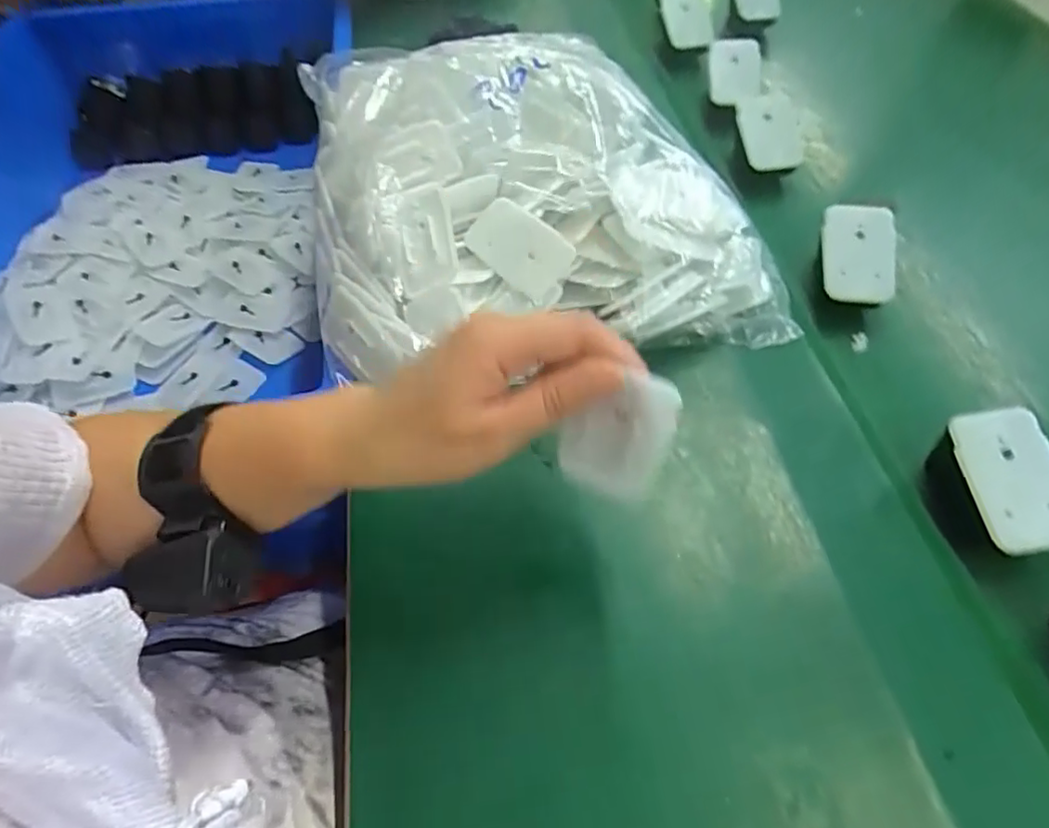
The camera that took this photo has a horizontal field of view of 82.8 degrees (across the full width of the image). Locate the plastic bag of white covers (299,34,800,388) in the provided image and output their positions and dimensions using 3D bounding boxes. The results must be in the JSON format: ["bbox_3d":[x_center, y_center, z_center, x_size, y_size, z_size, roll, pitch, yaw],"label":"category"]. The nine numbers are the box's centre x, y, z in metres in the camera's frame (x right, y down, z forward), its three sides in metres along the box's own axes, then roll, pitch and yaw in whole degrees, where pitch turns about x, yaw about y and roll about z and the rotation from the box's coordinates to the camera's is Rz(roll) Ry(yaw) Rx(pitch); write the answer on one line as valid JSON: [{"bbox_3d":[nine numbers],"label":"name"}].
[{"bbox_3d":[0.005,-0.155,0.414,0.302,0.103,0.266,-6,57,-1],"label":"plastic bag of white covers"}]

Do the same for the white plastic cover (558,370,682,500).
[{"bbox_3d":[0.037,0.011,0.244,0.044,0.070,0.012,4,57,6],"label":"white plastic cover"}]

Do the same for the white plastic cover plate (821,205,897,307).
[{"bbox_3d":[0.216,-0.104,0.385,0.049,0.010,0.066,9,76,-1],"label":"white plastic cover plate"}]

